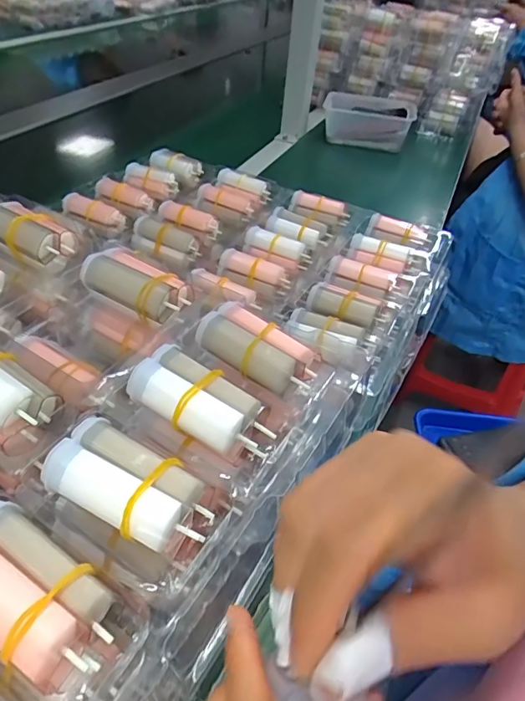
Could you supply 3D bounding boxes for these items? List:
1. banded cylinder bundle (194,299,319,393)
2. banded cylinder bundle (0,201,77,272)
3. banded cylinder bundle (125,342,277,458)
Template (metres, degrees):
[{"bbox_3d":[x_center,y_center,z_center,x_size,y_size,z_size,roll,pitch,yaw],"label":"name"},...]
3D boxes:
[{"bbox_3d":[-0.004,-0.003,0.261,0.067,0.016,0.031,28,47,22],"label":"banded cylinder bundle"},{"bbox_3d":[-0.164,-0.081,0.329,0.063,0.028,0.034,28,48,22],"label":"banded cylinder bundle"},{"bbox_3d":[-0.030,0.024,0.229,0.070,0.019,0.032,27,47,21],"label":"banded cylinder bundle"}]

